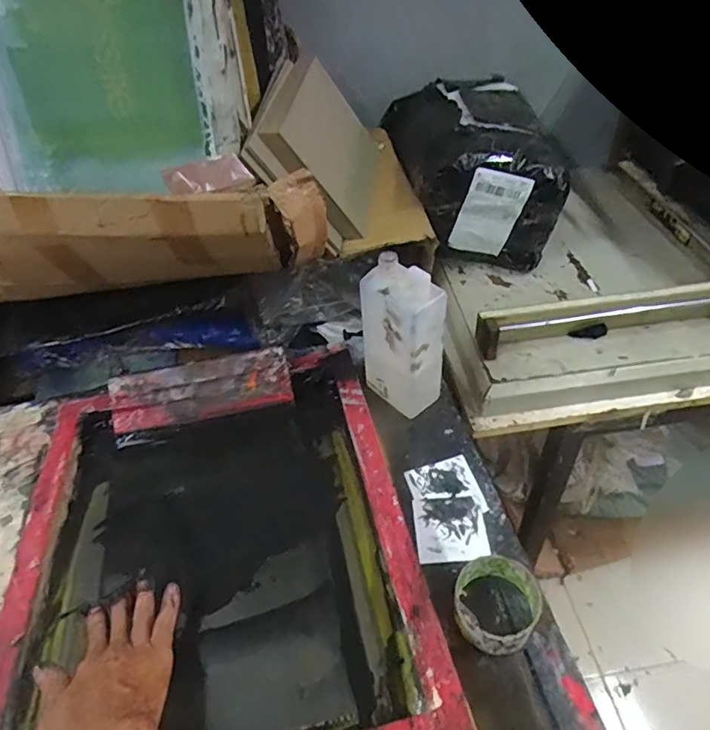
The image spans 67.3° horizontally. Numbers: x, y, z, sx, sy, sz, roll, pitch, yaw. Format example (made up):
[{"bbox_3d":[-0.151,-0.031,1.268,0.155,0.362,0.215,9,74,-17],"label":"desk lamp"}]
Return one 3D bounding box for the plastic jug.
[{"bbox_3d":[0.058,-0.031,0.683,0.054,0.215,0.100,-37,54,-28],"label":"plastic jug"}]

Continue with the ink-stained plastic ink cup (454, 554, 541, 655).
[{"bbox_3d":[0.141,0.244,0.541,0.080,0.049,0.090,24,52,25],"label":"ink-stained plastic ink cup"}]

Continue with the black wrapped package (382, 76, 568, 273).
[{"bbox_3d":[0.212,-0.390,1.042,0.247,0.222,0.428,-8,46,-3],"label":"black wrapped package"}]

